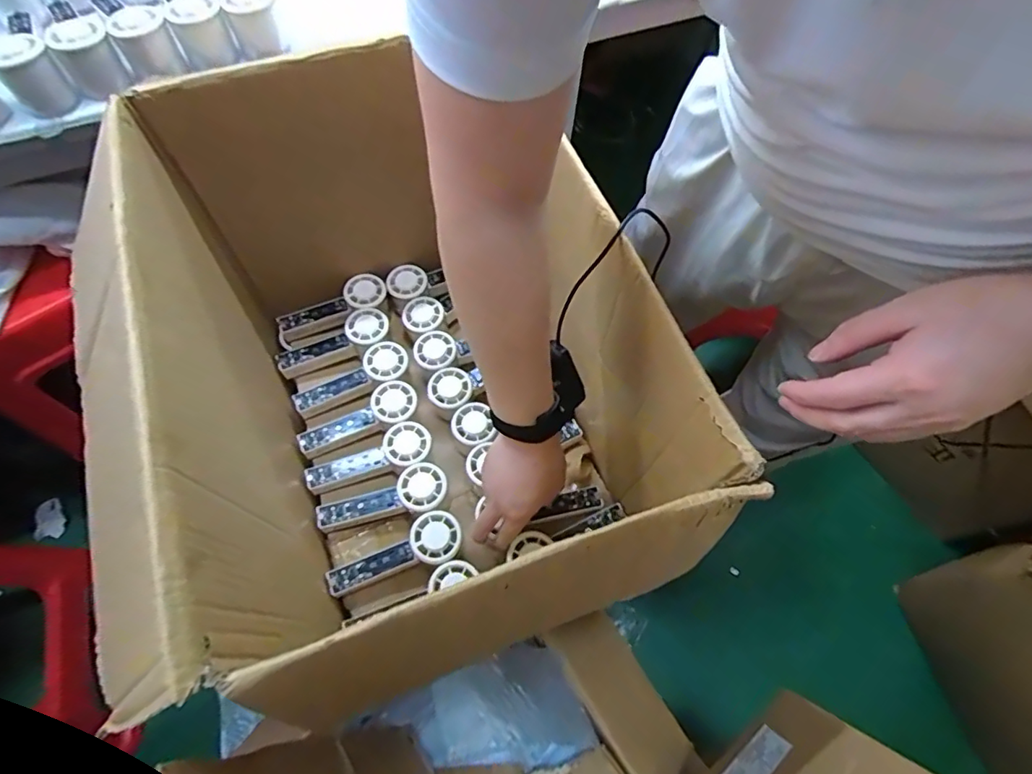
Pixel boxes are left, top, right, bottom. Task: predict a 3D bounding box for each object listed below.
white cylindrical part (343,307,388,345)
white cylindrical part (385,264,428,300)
[{"bbox_3d":[-0.201,-0.083,0.722,0.055,0.011,0.054,1,64,-1],"label":"white cylindrical part"},{"bbox_3d":[-0.158,-0.153,0.774,0.056,0.016,0.049,-3,64,-3],"label":"white cylindrical part"}]

